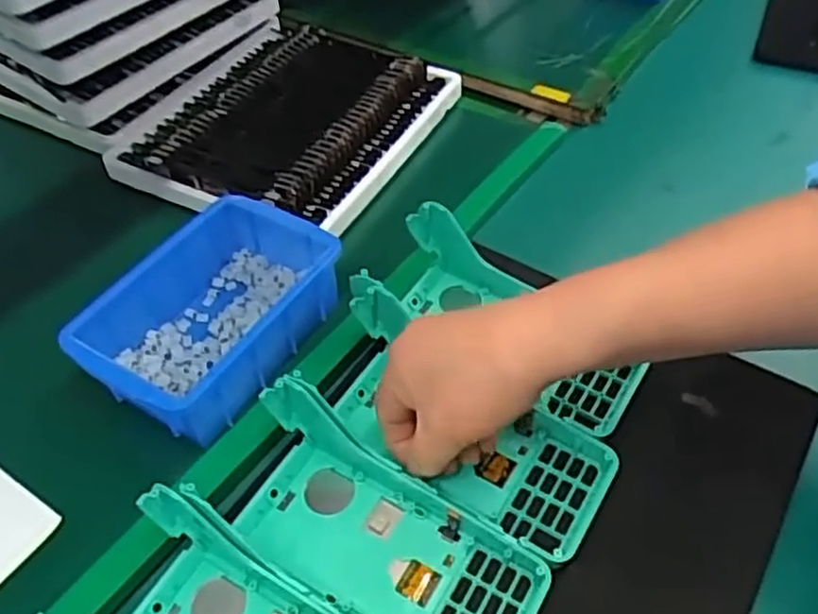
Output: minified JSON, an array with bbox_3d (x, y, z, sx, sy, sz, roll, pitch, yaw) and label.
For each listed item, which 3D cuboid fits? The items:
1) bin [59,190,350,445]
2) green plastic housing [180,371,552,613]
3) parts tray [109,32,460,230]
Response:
[{"bbox_3d":[-0.119,0.003,0.440,0.101,0.049,0.149,28,56,20],"label":"bin"},{"bbox_3d":[-0.019,0.108,0.357,0.173,0.045,0.086,24,55,18],"label":"green plastic housing"},{"bbox_3d":[-0.097,-0.159,0.589,0.209,0.025,0.221,24,54,17],"label":"parts tray"}]

